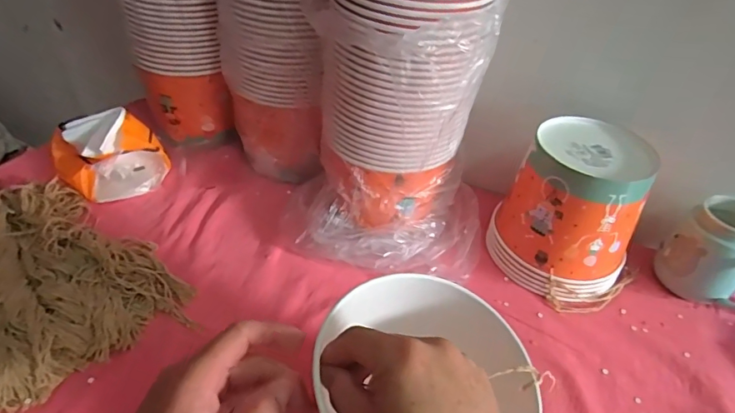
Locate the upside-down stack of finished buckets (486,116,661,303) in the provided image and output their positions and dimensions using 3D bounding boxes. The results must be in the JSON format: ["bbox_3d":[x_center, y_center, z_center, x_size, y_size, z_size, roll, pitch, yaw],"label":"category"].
[{"bbox_3d":[0.242,0.005,0.573,0.160,0.159,0.142,29,47,23],"label":"upside-down stack of finished buckets"}]

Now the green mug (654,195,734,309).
[{"bbox_3d":[0.409,0.059,0.564,0.105,0.114,0.074,29,47,23],"label":"green mug"}]

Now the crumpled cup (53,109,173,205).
[{"bbox_3d":[-0.357,-0.079,0.655,0.146,0.080,0.113,33,48,27],"label":"crumpled cup"}]

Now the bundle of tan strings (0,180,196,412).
[{"bbox_3d":[-0.387,0.057,0.524,0.341,0.056,0.235,35,49,28],"label":"bundle of tan strings"}]

